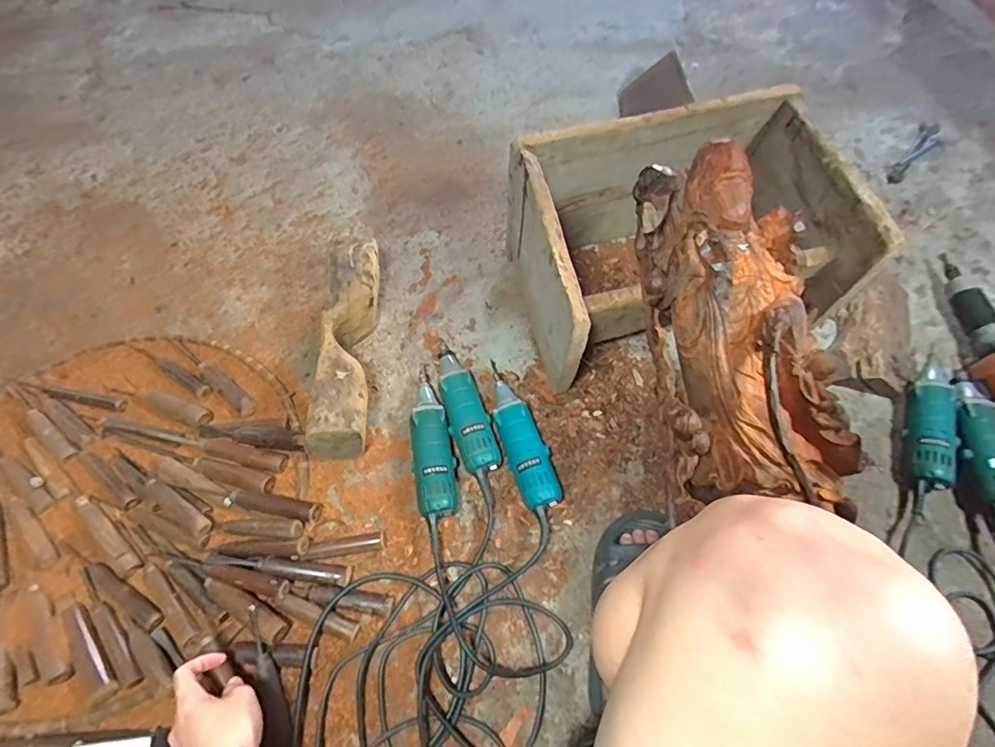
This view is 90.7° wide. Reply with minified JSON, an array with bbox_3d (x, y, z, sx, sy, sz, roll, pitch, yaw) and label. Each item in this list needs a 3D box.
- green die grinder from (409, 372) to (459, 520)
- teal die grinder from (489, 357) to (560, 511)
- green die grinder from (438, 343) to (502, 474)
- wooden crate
[{"bbox_3d":[-0.093,0.095,0.693,0.055,0.055,0.215,-8,64,-6],"label":"green die grinder"},{"bbox_3d":[0.035,0.088,0.691,0.060,0.050,0.206,-13,65,-8],"label":"teal die grinder"},{"bbox_3d":[-0.049,0.045,0.722,0.060,0.054,0.211,-17,65,-10],"label":"green die grinder"},{"bbox_3d":[0.253,-0.175,0.731,0.413,0.274,0.300,-12,65,-7],"label":"wooden crate"}]

